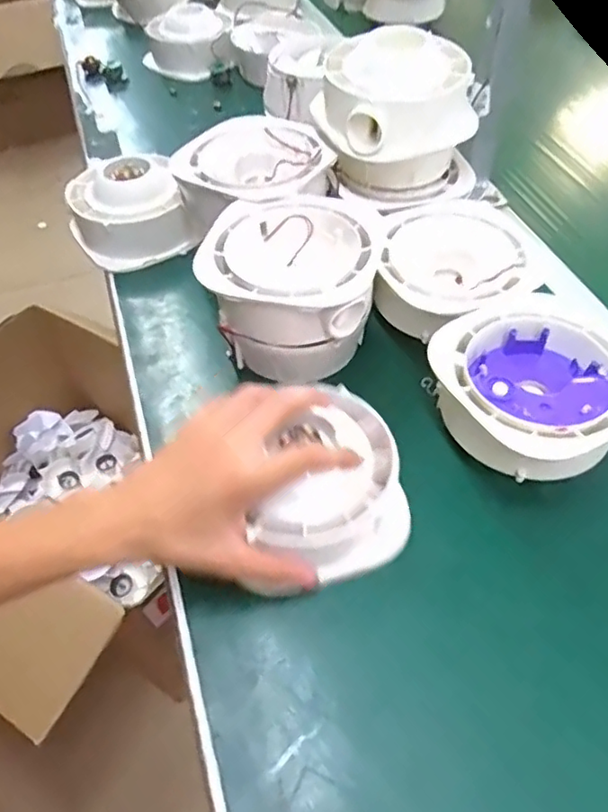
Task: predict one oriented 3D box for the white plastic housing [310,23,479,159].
[{"bbox_3d":[0.080,-0.281,0.551,0.129,0.072,0.099,-13,52,-8],"label":"white plastic housing"}]

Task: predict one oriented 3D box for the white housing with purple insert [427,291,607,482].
[{"bbox_3d":[0.169,-0.013,0.457,0.129,0.050,0.139,-1,51,2],"label":"white housing with purple insert"}]

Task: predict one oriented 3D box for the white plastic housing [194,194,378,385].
[{"bbox_3d":[-0.010,-0.096,0.523,0.132,0.103,0.131,-1,51,2],"label":"white plastic housing"}]

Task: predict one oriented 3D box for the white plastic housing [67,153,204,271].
[{"bbox_3d":[-0.183,-0.200,0.642,0.113,0.076,0.123,-21,53,-14],"label":"white plastic housing"}]

